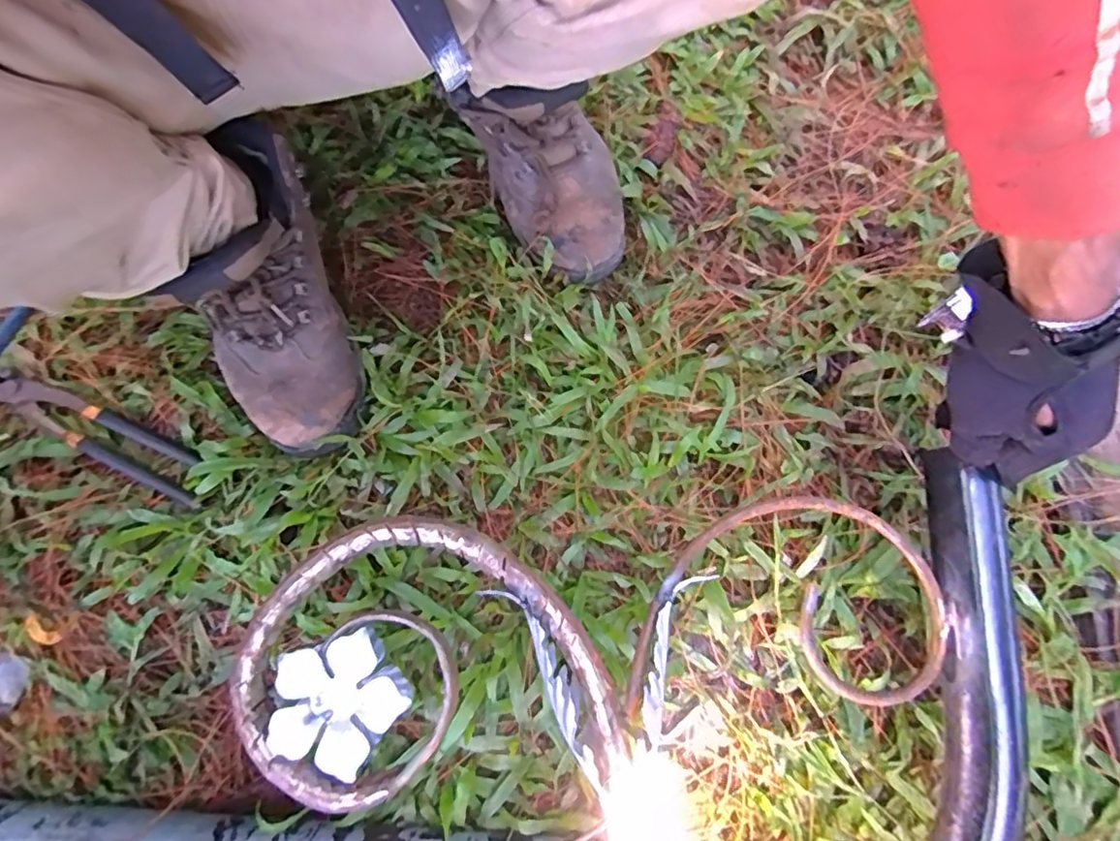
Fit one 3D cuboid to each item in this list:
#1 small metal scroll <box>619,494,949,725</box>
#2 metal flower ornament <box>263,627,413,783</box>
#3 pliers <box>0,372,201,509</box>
[{"bbox_3d":[0.149,0.118,0.399,0.214,0.012,0.135,-1,74,1],"label":"small metal scroll"},{"bbox_3d":[-0.137,0.169,0.361,0.074,0.011,0.080,36,78,11],"label":"metal flower ornament"},{"bbox_3d":[-0.393,0.009,0.501,0.210,0.013,0.042,24,76,8],"label":"pliers"}]

